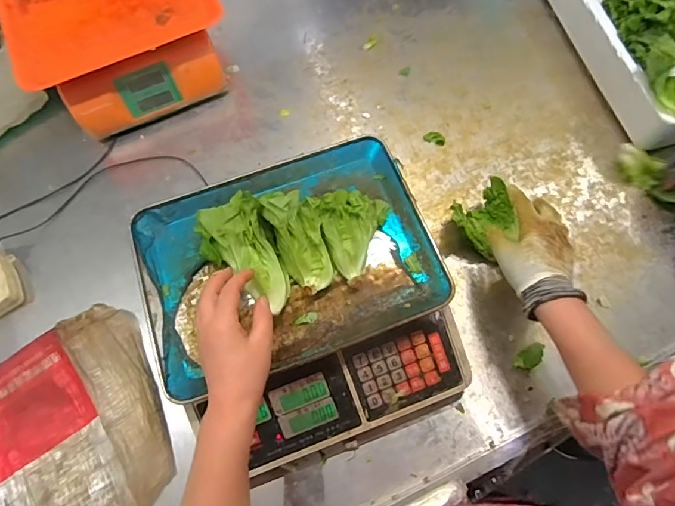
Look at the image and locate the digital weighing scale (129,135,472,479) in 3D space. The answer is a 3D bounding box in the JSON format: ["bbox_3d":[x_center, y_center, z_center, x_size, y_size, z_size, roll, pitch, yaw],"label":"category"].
[{"bbox_3d":[-0.041,0.061,0.538,0.326,0.109,0.328,-20,70,-5],"label":"digital weighing scale"}]

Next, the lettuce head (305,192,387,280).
[{"bbox_3d":[0.026,-0.030,0.502,0.085,0.049,0.093,-24,71,-7],"label":"lettuce head"}]

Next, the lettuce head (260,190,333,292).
[{"bbox_3d":[-0.041,-0.015,0.490,0.051,0.045,0.116,-25,98,-9],"label":"lettuce head"}]

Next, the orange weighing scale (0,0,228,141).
[{"bbox_3d":[-0.335,-0.340,0.694,0.287,0.124,0.250,-22,71,-8],"label":"orange weighing scale"}]

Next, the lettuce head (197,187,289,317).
[{"bbox_3d":[-0.100,0.003,0.471,0.075,0.052,0.132,-25,71,-9],"label":"lettuce head"}]

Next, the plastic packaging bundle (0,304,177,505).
[{"bbox_3d":[-0.342,0.233,0.533,0.262,0.031,0.278,-26,71,-9],"label":"plastic packaging bundle"}]

